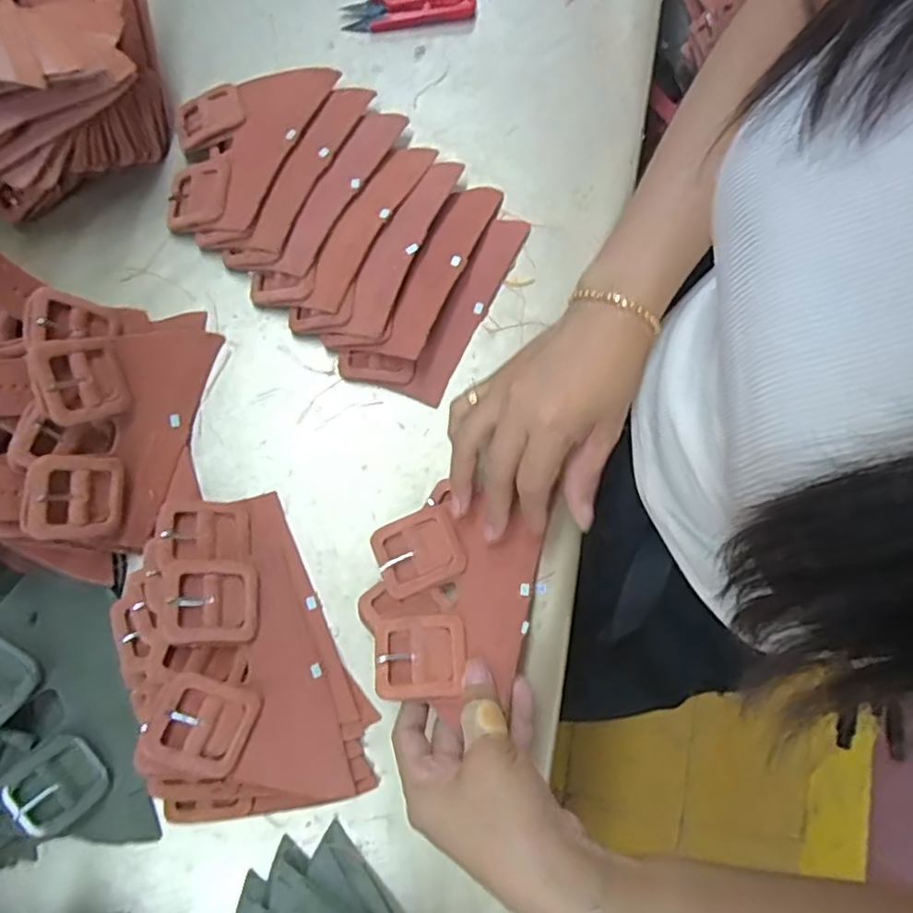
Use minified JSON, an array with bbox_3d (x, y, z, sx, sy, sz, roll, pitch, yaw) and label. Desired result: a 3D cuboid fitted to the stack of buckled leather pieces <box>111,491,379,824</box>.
[{"bbox_3d":[-0.135,0.117,0.377,0.119,0.065,0.198,-21,81,-6],"label":"stack of buckled leather pieces"}]

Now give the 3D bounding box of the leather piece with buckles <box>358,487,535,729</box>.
[{"bbox_3d":[-0.006,0.082,0.384,0.098,0.035,0.123,11,75,3],"label":"leather piece with buckles"}]

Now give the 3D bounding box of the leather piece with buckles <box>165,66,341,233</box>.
[{"bbox_3d":[-0.154,-0.226,0.449,0.087,0.015,0.149,22,79,2],"label":"leather piece with buckles"}]

